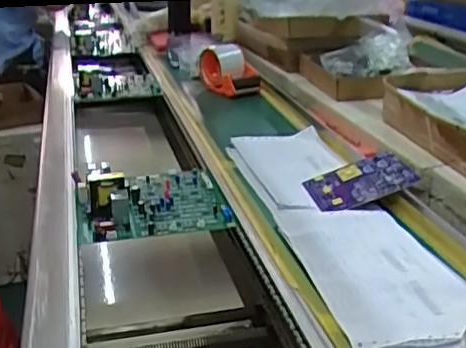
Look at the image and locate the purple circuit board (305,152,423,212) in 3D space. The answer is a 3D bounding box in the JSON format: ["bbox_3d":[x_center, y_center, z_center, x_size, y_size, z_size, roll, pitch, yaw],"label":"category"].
[{"bbox_3d":[0.158,0.009,0.753,0.125,0.010,0.088,-19,30,-1],"label":"purple circuit board"}]

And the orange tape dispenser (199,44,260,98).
[{"bbox_3d":[-0.009,-0.209,1.206,0.117,0.075,0.161,1,24,-2],"label":"orange tape dispenser"}]

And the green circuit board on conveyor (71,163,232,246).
[{"bbox_3d":[-0.106,0.029,0.763,0.177,0.046,0.170,-5,25,-14],"label":"green circuit board on conveyor"}]

